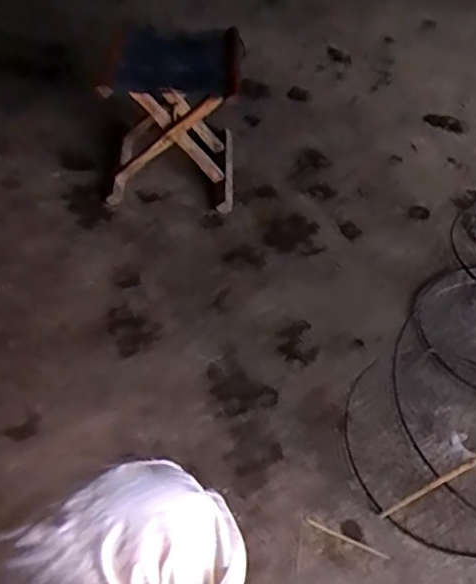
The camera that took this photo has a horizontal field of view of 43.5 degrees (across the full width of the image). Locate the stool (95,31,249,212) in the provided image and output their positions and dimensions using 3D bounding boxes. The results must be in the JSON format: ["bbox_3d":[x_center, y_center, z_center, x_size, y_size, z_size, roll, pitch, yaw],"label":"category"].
[{"bbox_3d":[-0.134,-0.360,1.285,0.263,0.288,0.290,4,46,-1],"label":"stool"}]

